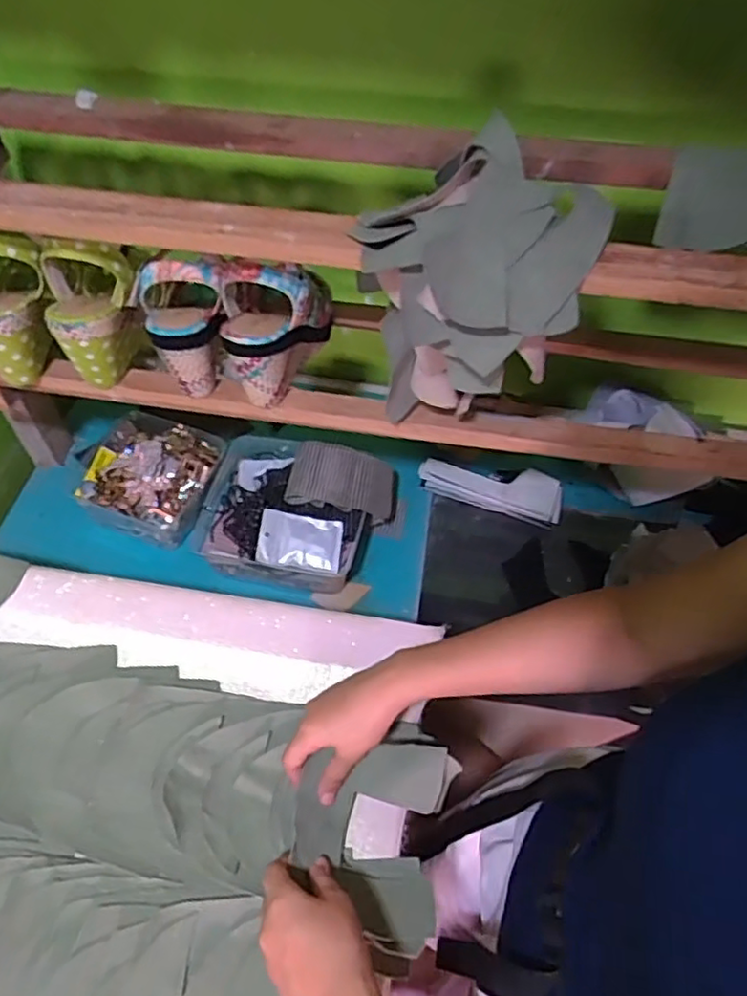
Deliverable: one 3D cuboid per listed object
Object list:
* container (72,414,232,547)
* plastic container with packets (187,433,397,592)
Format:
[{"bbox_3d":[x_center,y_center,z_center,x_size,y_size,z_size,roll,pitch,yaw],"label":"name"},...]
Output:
[{"bbox_3d":[-0.297,-0.031,0.843,0.172,0.063,0.162,15,54,9],"label":"container"},{"bbox_3d":[-0.100,0.010,0.810,0.232,0.077,0.201,16,54,9],"label":"plastic container with packets"}]

